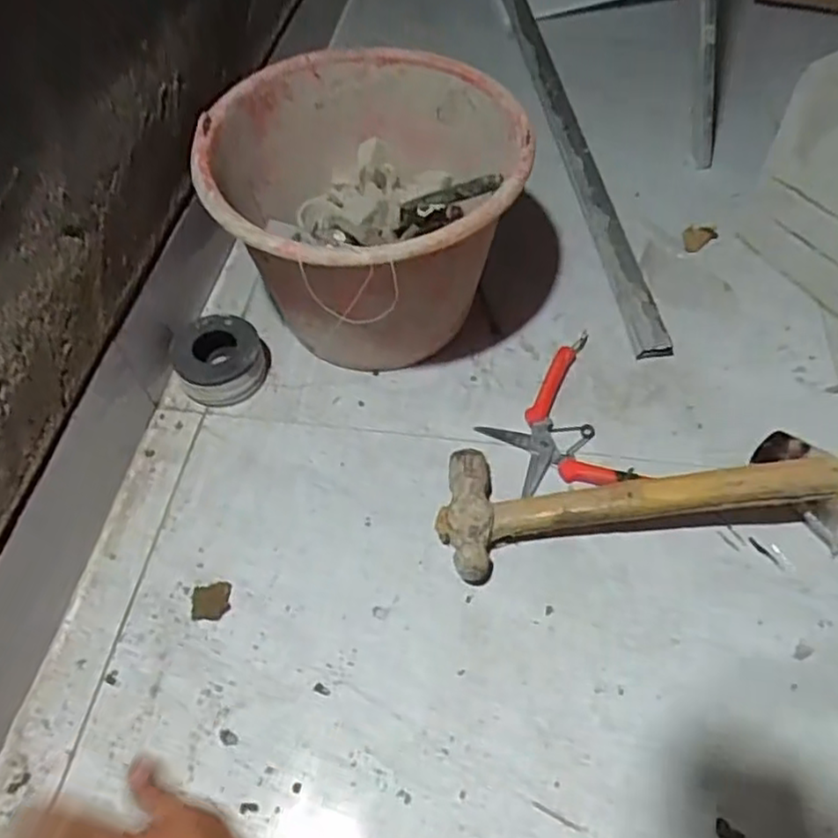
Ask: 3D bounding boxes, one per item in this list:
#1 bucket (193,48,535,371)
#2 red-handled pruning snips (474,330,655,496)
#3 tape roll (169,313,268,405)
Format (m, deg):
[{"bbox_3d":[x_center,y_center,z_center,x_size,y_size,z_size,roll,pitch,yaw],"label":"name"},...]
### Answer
[{"bbox_3d":[-0.046,-0.200,0.677,0.278,0.199,0.328,8,55,7],"label":"bucket"},{"bbox_3d":[0.124,-0.001,0.644,0.125,0.025,0.173,-10,55,-6],"label":"red-handled pruning snips"},{"bbox_3d":[-0.195,-0.059,0.668,0.084,0.042,0.082,-1,54,1],"label":"tape roll"}]

